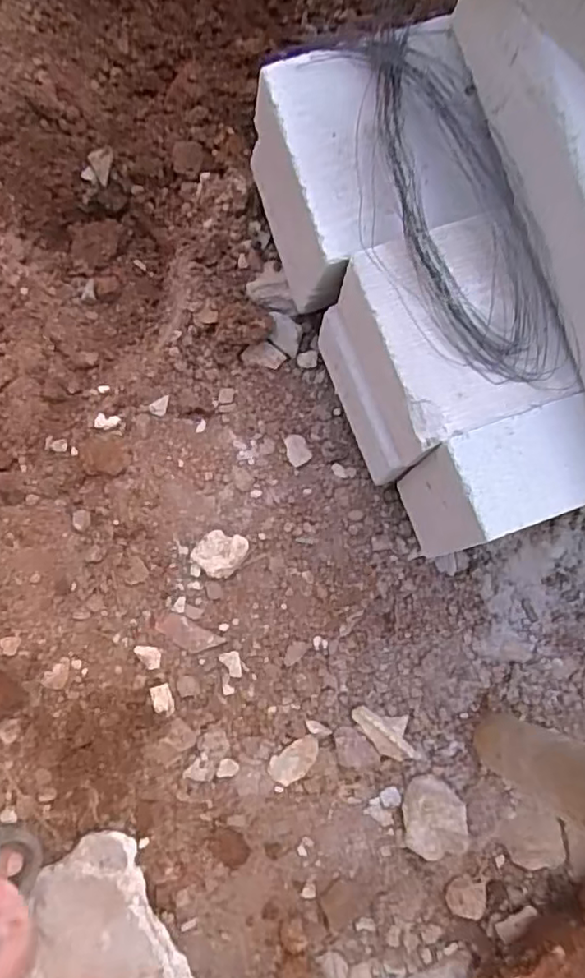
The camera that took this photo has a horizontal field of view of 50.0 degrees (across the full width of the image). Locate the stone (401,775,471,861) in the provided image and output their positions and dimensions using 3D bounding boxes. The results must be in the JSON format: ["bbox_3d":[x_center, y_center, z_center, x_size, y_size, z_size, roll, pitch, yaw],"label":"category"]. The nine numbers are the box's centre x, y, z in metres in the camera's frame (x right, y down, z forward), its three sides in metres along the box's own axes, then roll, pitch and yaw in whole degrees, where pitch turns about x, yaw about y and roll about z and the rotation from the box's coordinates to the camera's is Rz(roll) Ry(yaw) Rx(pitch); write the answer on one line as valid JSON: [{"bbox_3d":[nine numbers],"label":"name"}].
[{"bbox_3d":[0.190,0.440,0.833,0.082,0.036,0.105,-6,77,-2],"label":"stone"}]

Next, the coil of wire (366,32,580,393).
[{"bbox_3d":[0.157,-0.258,0.591,0.123,0.062,0.372,-20,78,-5],"label":"coil of wire"}]

